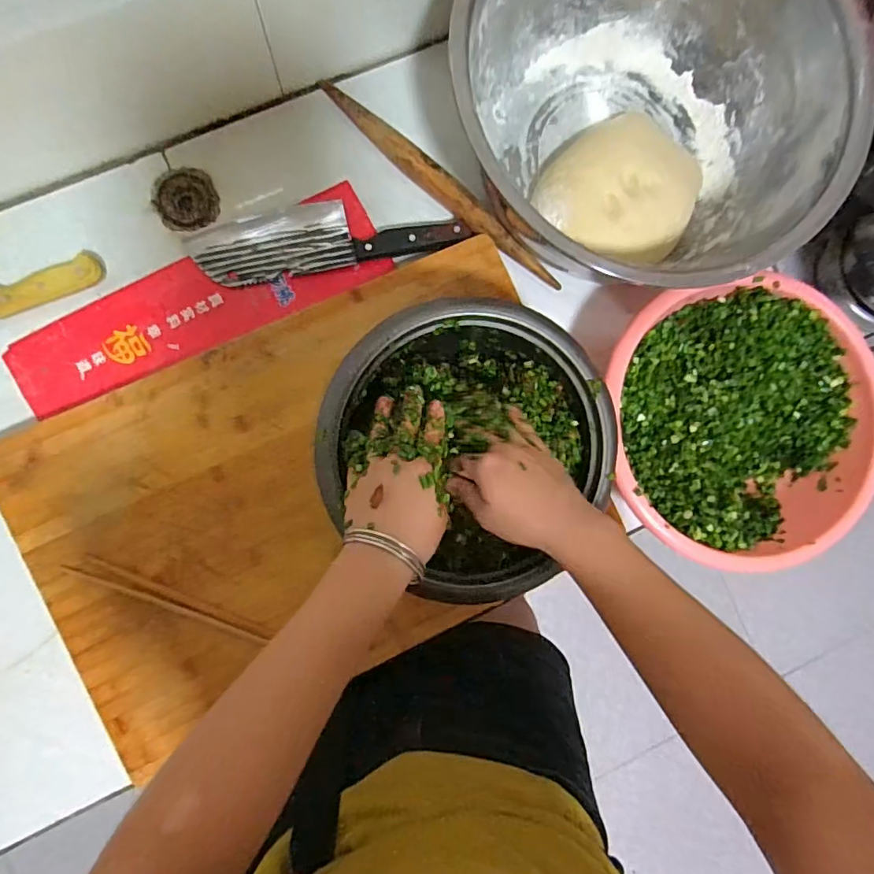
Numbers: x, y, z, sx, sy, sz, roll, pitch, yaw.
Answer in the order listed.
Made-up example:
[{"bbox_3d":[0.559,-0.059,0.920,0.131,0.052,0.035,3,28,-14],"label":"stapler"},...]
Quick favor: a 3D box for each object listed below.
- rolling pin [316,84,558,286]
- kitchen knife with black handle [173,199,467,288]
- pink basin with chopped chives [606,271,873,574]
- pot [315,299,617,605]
[{"bbox_3d":[0.008,-0.272,0.569,0.321,0.024,0.030,40,87,-3],"label":"rolling pin"},{"bbox_3d":[-0.118,-0.221,0.562,0.289,0.016,0.076,-12,90,-4],"label":"kitchen knife with black handle"},{"bbox_3d":[0.308,-0.019,0.550,0.269,0.092,0.266,-5,90,-4],"label":"pink basin with chopped chives"},{"bbox_3d":[0.029,0.000,0.485,0.240,0.108,0.227,0,89,-4],"label":"pot"}]

